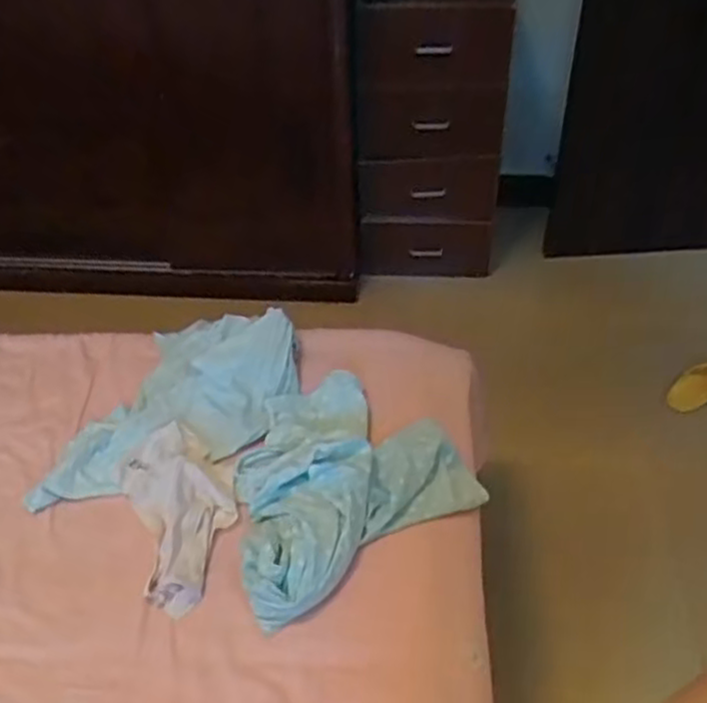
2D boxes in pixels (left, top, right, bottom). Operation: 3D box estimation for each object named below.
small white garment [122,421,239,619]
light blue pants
[{"bbox_3d":[-0.231,0.217,1.009,0.135,0.052,0.282,-15,44,-16],"label":"small white garment"},{"bbox_3d":[-0.042,0.165,1.027,0.355,0.071,0.294,-28,49,-27],"label":"light blue pants"}]

